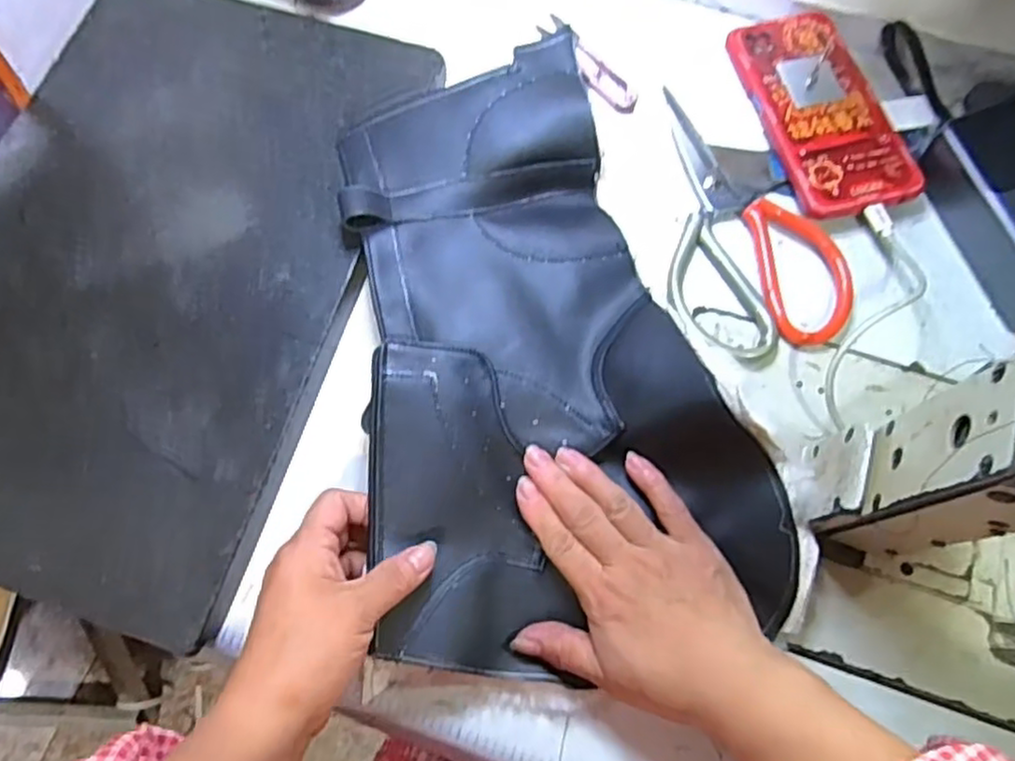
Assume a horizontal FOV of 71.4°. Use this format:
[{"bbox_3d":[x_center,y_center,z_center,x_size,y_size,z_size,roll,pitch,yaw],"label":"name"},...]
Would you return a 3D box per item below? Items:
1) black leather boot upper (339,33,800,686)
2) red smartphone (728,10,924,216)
[{"bbox_3d":[0.010,-0.023,0.401,0.210,0.048,0.336,-13,70,-4],"label":"black leather boot upper"},{"bbox_3d":[0.210,-0.182,0.473,0.077,0.011,0.158,-14,70,-5],"label":"red smartphone"}]

